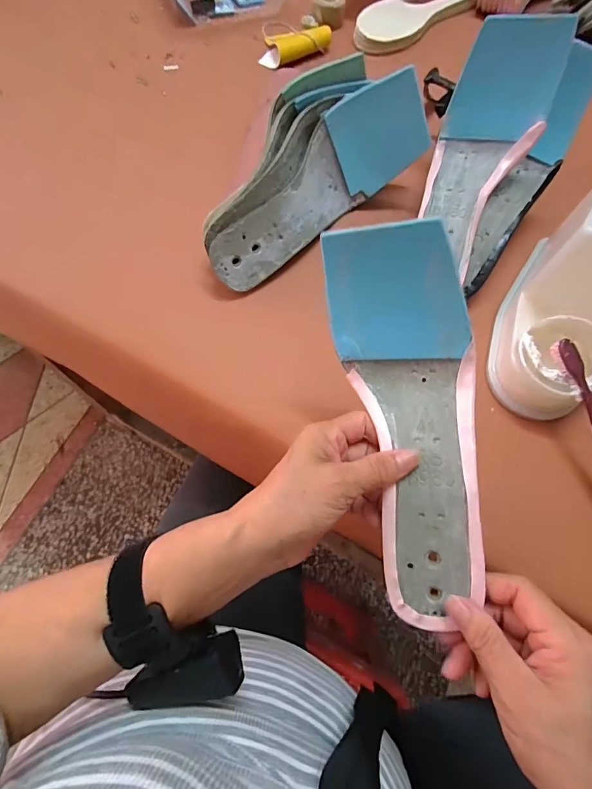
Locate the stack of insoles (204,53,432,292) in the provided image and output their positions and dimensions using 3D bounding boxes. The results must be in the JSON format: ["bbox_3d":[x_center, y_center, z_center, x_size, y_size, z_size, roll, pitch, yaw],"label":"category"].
[{"bbox_3d":[0.003,-0.209,0.383,0.235,0.099,0.106,-36,74,-15],"label":"stack of insoles"}]

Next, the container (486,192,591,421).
[{"bbox_3d":[0.236,-0.080,0.321,0.113,0.114,0.178,43,72,13],"label":"container"}]

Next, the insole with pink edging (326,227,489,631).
[{"bbox_3d":[0.078,0.020,0.258,0.085,0.058,0.241,-8,89,-6],"label":"insole with pink edging"}]

